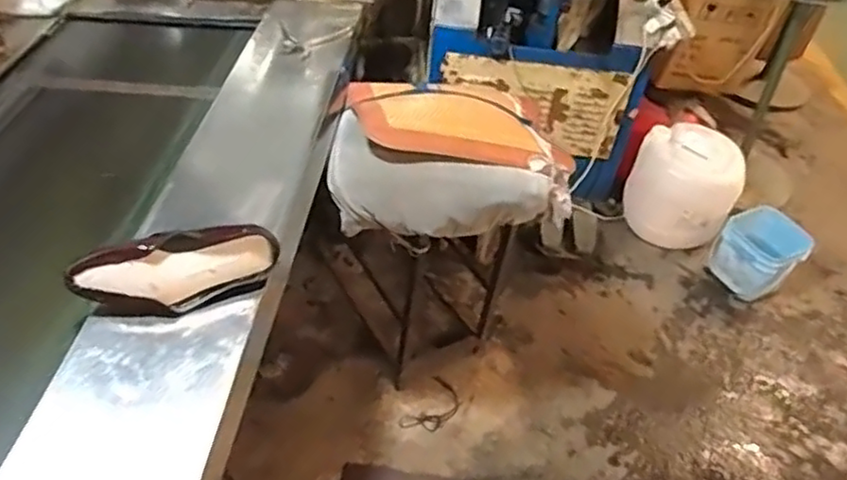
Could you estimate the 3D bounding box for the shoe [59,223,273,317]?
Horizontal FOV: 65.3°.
[{"bbox_3d":[-0.380,0.042,1.001,0.304,0.090,0.097,1,43,-4],"label":"shoe"}]

